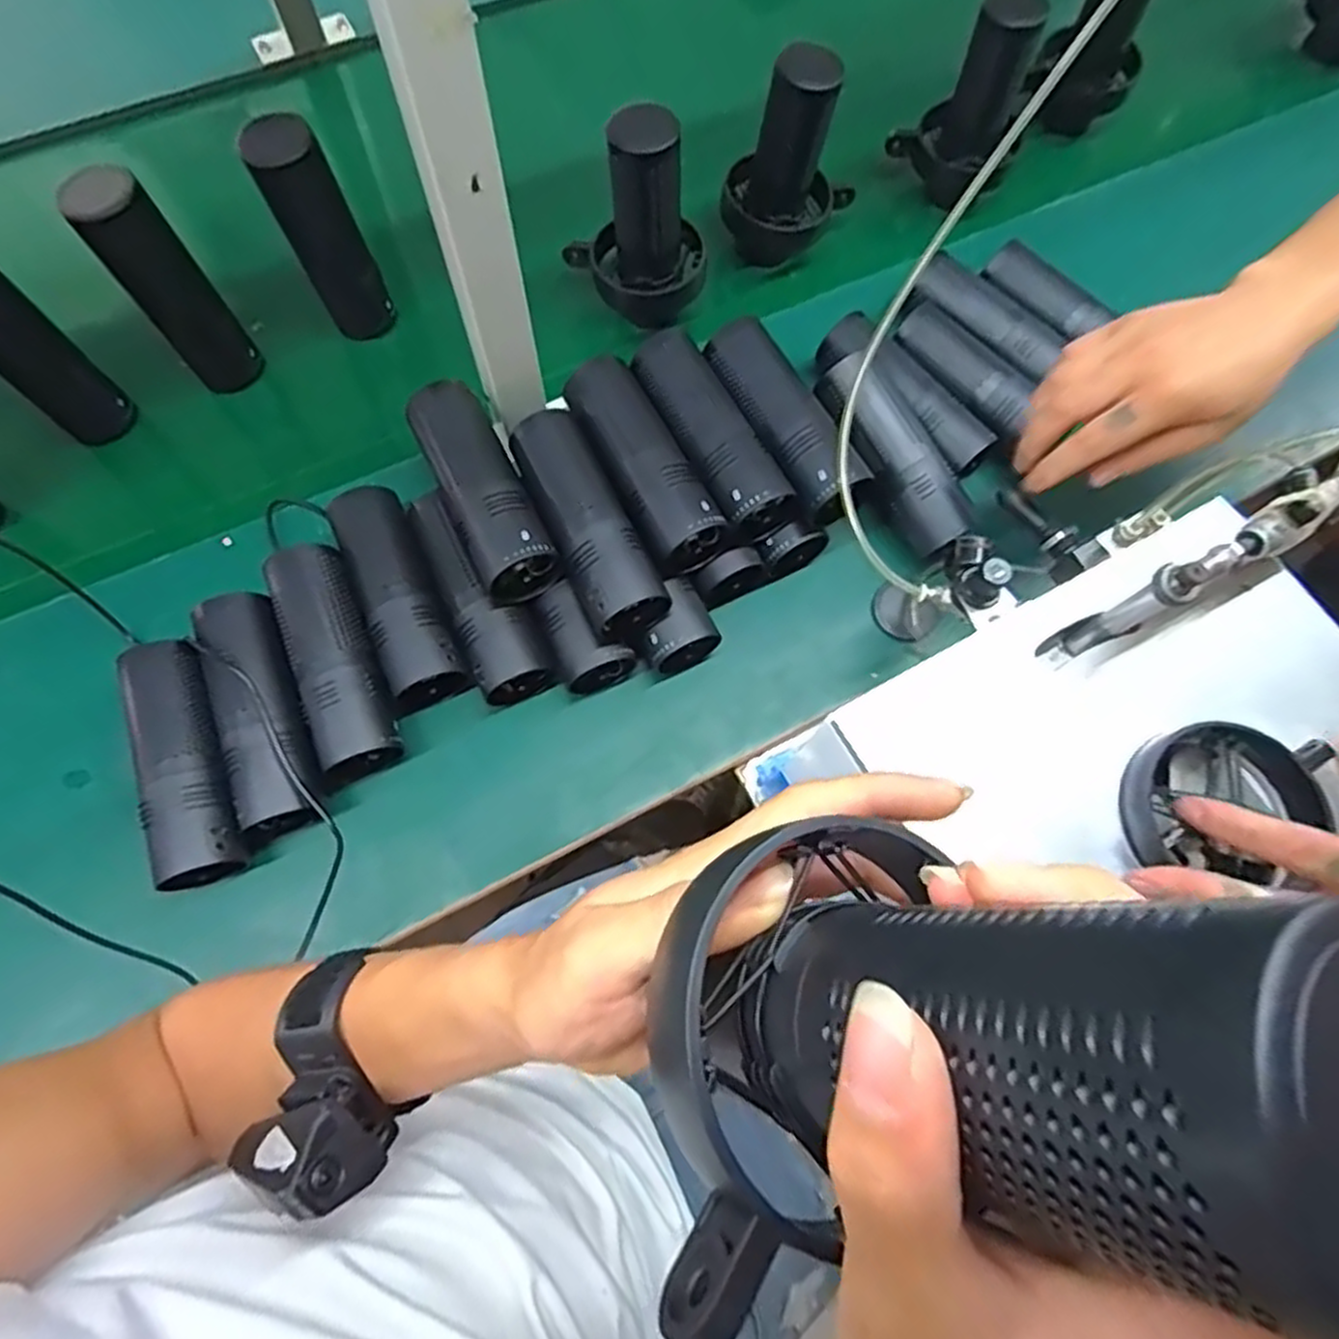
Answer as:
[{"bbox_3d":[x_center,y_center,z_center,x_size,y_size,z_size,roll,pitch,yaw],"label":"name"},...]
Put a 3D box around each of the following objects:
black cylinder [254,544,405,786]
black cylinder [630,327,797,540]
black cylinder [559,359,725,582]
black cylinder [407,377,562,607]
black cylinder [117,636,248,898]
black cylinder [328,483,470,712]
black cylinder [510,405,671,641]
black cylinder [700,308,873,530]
[{"bbox_3d":[-0.235,-0.006,0.530,0.061,0.060,0.163,-18,73,-8],"label":"black cylinder"},{"bbox_3d":[0.027,-0.171,0.552,0.062,0.049,0.166,-29,75,-11],"label":"black cylinder"},{"bbox_3d":[-0.023,-0.147,0.541,0.051,0.048,0.158,-27,75,-11],"label":"black cylinder"},{"bbox_3d":[-0.132,-0.125,0.531,0.053,0.055,0.153,-26,74,-10],"label":"black cylinder"},{"bbox_3d":[-0.322,0.061,0.512,0.055,0.064,0.162,-19,73,-9],"label":"black cylinder"},{"bbox_3d":[-0.201,-0.053,0.560,0.056,0.057,0.167,-24,74,-10],"label":"black cylinder"},{"bbox_3d":[-0.057,-0.099,0.522,0.058,0.051,0.154,-25,74,-10],"label":"black cylinder"},{"bbox_3d":[0.081,-0.182,0.553,0.053,0.050,0.170,-25,74,-10],"label":"black cylinder"}]

